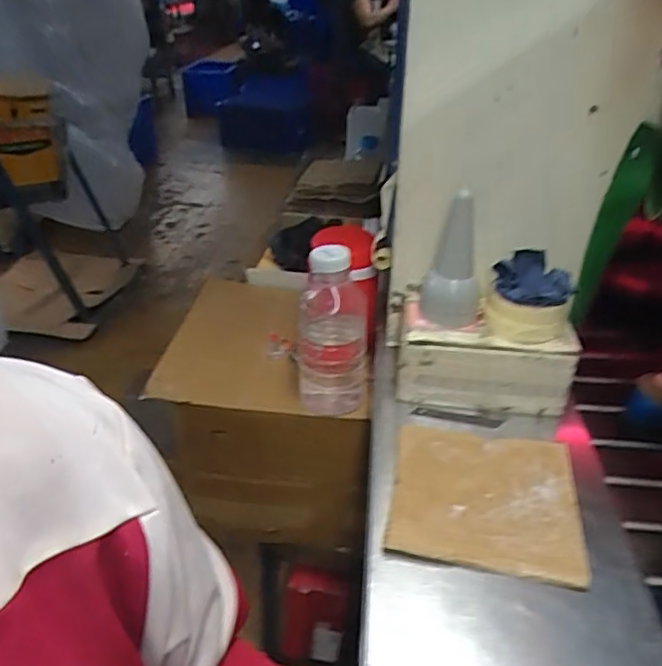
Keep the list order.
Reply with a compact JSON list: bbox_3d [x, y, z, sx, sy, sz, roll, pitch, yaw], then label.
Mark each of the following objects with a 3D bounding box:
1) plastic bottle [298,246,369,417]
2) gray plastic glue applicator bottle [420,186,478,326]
[{"bbox_3d":[0.007,-0.002,0.790,0.096,0.227,0.083,5,31,2],"label":"plastic bottle"},{"bbox_3d":[0.139,-0.079,0.666,0.063,0.147,0.049,10,31,11],"label":"gray plastic glue applicator bottle"}]

